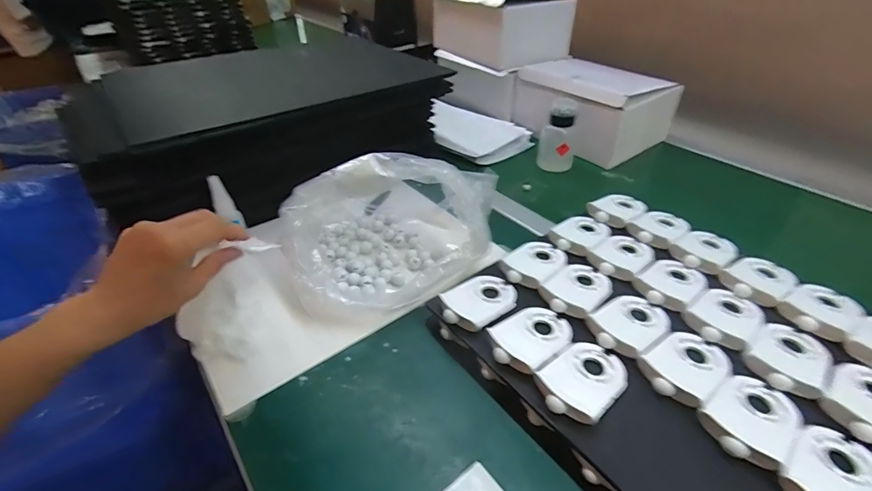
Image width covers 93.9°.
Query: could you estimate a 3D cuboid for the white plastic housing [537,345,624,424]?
[{"bbox_3d":[0.132,0.118,0.364,0.087,0.016,0.059,-27,45,-29],"label":"white plastic housing"}]

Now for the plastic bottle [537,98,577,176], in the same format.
[{"bbox_3d":[0.222,-0.195,0.736,0.061,0.125,0.046,2,38,4],"label":"plastic bottle"}]

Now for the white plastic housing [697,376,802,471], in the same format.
[{"bbox_3d":[0.260,0.139,0.334,0.087,0.016,0.057,-25,44,-27],"label":"white plastic housing"}]

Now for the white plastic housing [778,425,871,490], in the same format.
[{"bbox_3d":[0.295,0.169,0.297,0.090,0.016,0.058,-25,44,-28],"label":"white plastic housing"}]

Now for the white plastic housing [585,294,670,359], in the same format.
[{"bbox_3d":[0.199,0.077,0.416,0.089,0.012,0.059,-23,43,-26],"label":"white plastic housing"}]

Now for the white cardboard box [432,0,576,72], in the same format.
[{"bbox_3d":[0.134,-0.481,0.890,0.203,0.130,0.254,-24,44,-27],"label":"white cardboard box"}]

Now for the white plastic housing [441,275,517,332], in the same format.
[{"bbox_3d":[0.047,0.058,0.441,0.089,0.018,0.064,-21,42,-23],"label":"white plastic housing"}]

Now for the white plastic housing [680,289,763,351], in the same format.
[{"bbox_3d":[0.298,0.070,0.420,0.082,0.014,0.058,-30,46,-32],"label":"white plastic housing"}]

